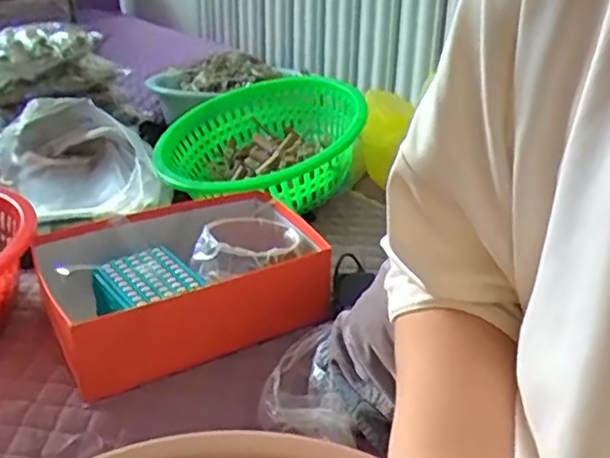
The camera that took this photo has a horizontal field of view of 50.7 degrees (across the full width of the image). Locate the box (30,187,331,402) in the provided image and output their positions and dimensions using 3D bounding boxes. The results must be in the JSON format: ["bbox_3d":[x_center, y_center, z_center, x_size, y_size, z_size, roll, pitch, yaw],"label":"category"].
[{"bbox_3d":[-0.146,0.053,0.765,0.312,0.093,0.222,-16,31,-30],"label":"box"}]

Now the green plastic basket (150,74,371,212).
[{"bbox_3d":[-0.070,-0.130,1.042,0.327,0.151,0.354,-20,23,-15],"label":"green plastic basket"}]

